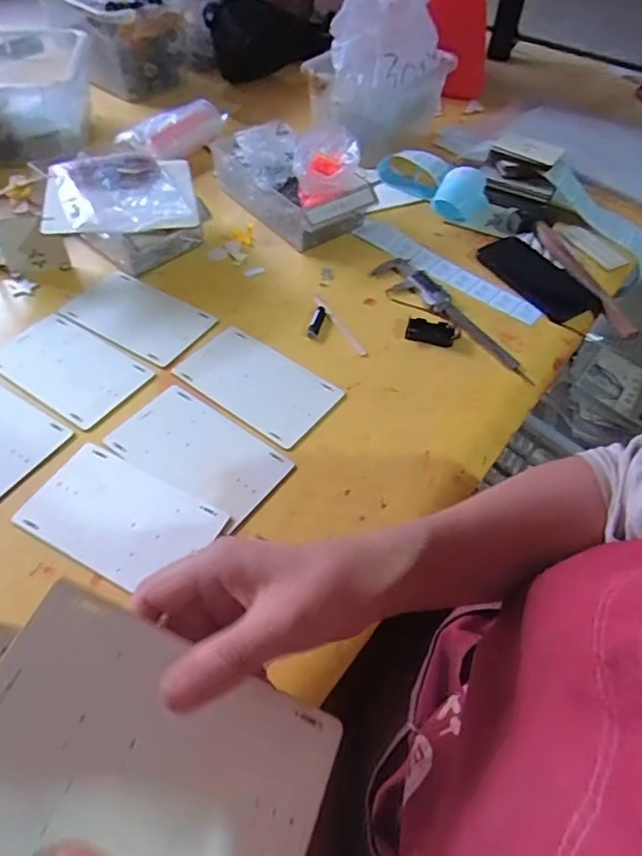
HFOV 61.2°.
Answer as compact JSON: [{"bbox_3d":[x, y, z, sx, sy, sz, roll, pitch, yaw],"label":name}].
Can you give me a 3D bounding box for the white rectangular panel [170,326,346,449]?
[{"bbox_3d":[-0.069,-0.051,0.595,0.168,0.007,0.100,31,57,20],"label":"white rectangular panel"}]

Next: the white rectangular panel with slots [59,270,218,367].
[{"bbox_3d":[-0.222,-0.138,0.664,0.171,0.009,0.102,26,55,17],"label":"white rectangular panel with slots"}]

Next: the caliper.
[{"bbox_3d":[0.164,-0.146,0.683,0.062,0.012,0.261,-27,57,-22],"label":"caliper"}]

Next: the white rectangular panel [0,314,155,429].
[{"bbox_3d":[-0.279,-0.067,0.604,0.168,0.004,0.103,28,56,19],"label":"white rectangular panel"}]

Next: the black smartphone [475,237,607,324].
[{"bbox_3d":[0.292,-0.207,0.734,0.091,0.008,0.165,-24,57,-20],"label":"black smartphone"}]

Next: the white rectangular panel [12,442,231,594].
[{"bbox_3d":[-0.179,0.080,0.487,0.161,0.005,0.099,24,54,16],"label":"white rectangular panel"}]

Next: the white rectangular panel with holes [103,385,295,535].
[{"bbox_3d":[-0.120,0.021,0.536,0.172,0.004,0.096,31,56,20],"label":"white rectangular panel with holes"}]

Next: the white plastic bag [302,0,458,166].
[{"bbox_3d":[0.096,-0.584,0.867,0.187,0.238,0.190,21,54,13],"label":"white plastic bag"}]

